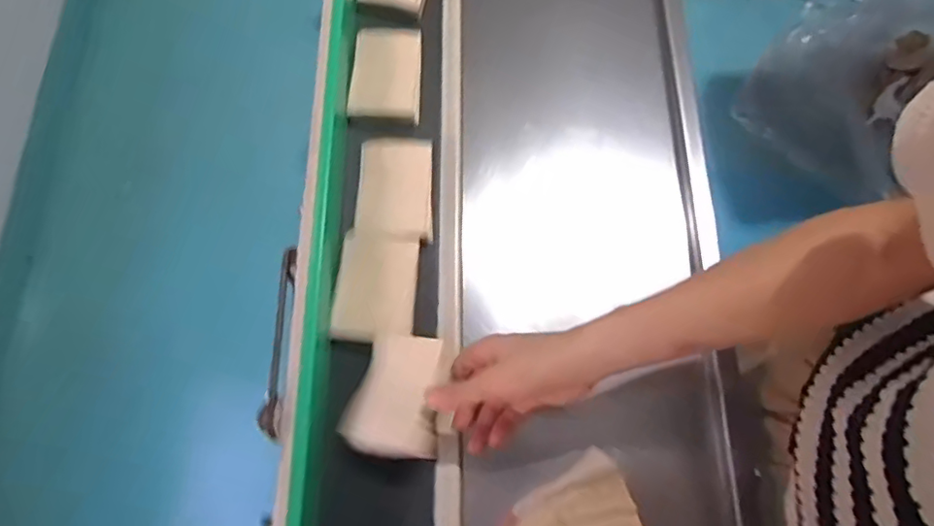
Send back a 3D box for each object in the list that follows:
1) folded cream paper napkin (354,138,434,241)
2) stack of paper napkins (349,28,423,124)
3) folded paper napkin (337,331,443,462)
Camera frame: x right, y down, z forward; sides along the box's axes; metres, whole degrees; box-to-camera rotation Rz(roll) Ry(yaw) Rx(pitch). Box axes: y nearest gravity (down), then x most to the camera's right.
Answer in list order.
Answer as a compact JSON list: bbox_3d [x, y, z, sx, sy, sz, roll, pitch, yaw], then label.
[{"bbox_3d":[-0.070,-0.078,0.574,0.074,0.018,0.101,3,69,2],"label":"folded cream paper napkin"},{"bbox_3d":[-0.087,-0.208,0.622,0.072,0.025,0.105,0,68,0],"label":"stack of paper napkins"},{"bbox_3d":[-0.065,0.111,0.496,0.080,0.032,0.105,2,69,1],"label":"folded paper napkin"}]

